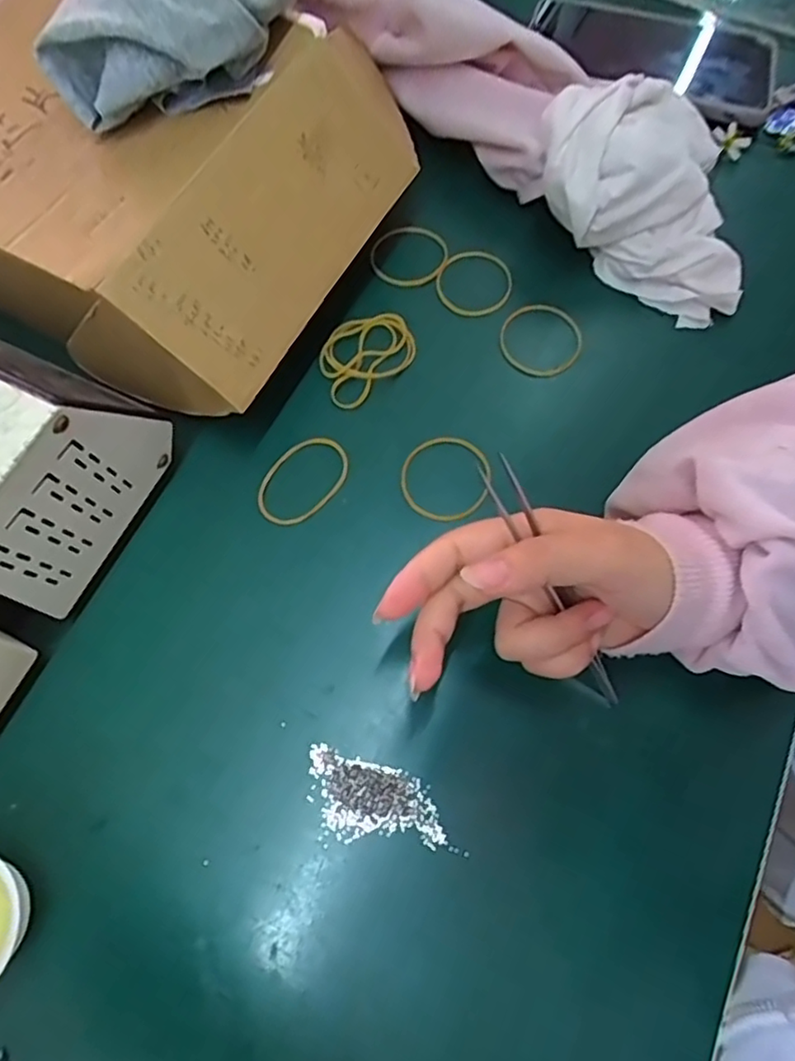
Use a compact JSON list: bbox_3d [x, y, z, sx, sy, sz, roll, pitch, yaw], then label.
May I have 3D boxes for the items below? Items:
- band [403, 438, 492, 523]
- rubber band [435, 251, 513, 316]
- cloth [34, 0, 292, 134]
[{"bbox_3d":[0.025,-0.026,0.322,0.045,0.007,0.043,-42,77,-10],"label":"band"},{"bbox_3d":[0.043,-0.141,0.364,0.043,0.008,0.040,0,78,1],"label":"rubber band"},{"bbox_3d":[-0.104,-0.232,0.287,0.105,0.046,0.089,-17,70,-7],"label":"cloth"}]

